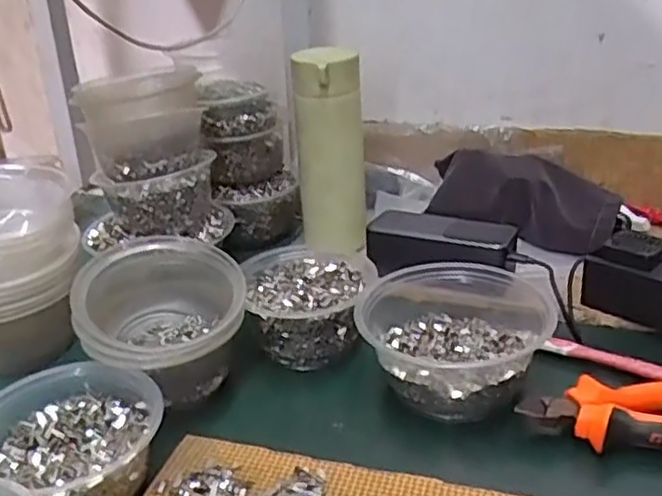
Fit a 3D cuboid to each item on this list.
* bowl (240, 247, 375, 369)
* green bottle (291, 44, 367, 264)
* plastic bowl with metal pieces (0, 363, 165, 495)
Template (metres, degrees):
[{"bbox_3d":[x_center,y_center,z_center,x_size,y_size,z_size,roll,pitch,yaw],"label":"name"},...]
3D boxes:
[{"bbox_3d":[-0.015,0.046,0.565,0.101,0.056,0.109,-3,26,2],"label":"bowl"},{"bbox_3d":[0.001,-0.092,0.679,0.068,0.192,0.068,-5,26,-1],"label":"green bottle"},{"bbox_3d":[-0.160,0.120,0.424,0.099,0.056,0.098,-3,26,2],"label":"plastic bowl with metal pieces"}]

